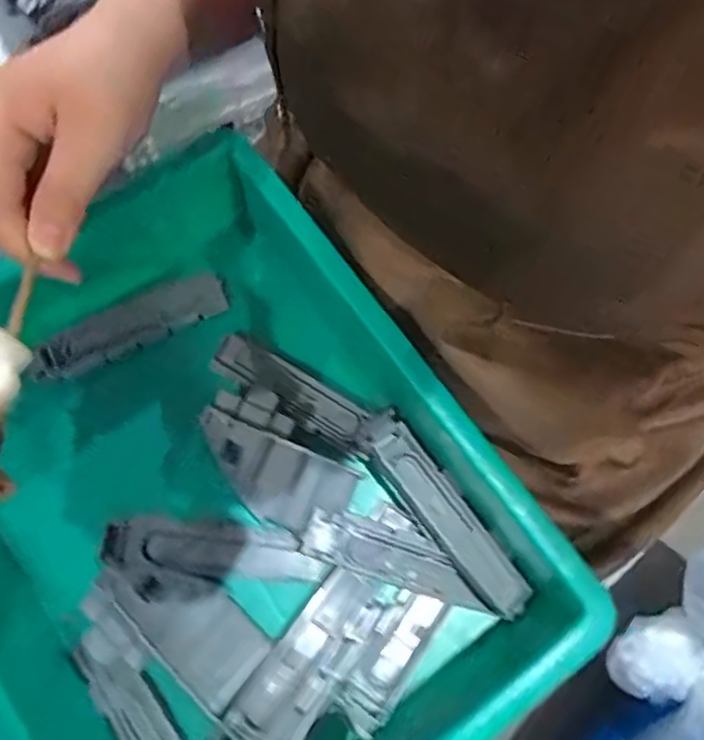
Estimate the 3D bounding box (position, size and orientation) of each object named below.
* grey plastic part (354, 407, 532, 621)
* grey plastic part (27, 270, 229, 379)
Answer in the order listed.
[{"bbox_3d":[0.052,0.082,0.360,0.029,0.021,0.130,-36,79,-11],"label":"grey plastic part"},{"bbox_3d":[-0.141,-0.028,0.395,0.126,0.012,0.028,-27,77,-9],"label":"grey plastic part"}]

